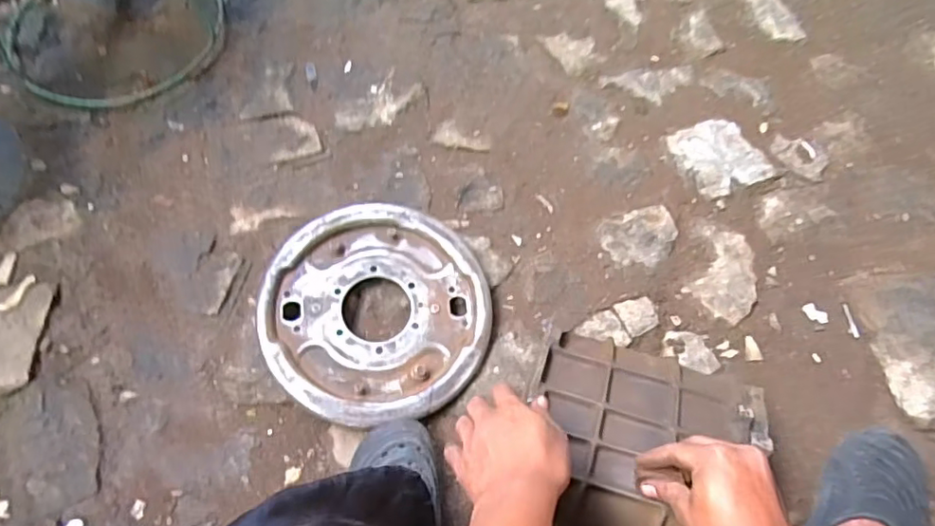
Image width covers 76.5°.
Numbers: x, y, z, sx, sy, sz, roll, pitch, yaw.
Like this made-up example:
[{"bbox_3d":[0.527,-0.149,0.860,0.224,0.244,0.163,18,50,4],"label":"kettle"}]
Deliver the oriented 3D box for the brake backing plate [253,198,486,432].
[{"bbox_3d":[-0.121,0.064,0.803,0.290,0.057,0.296,1,65,-2],"label":"brake backing plate"}]

